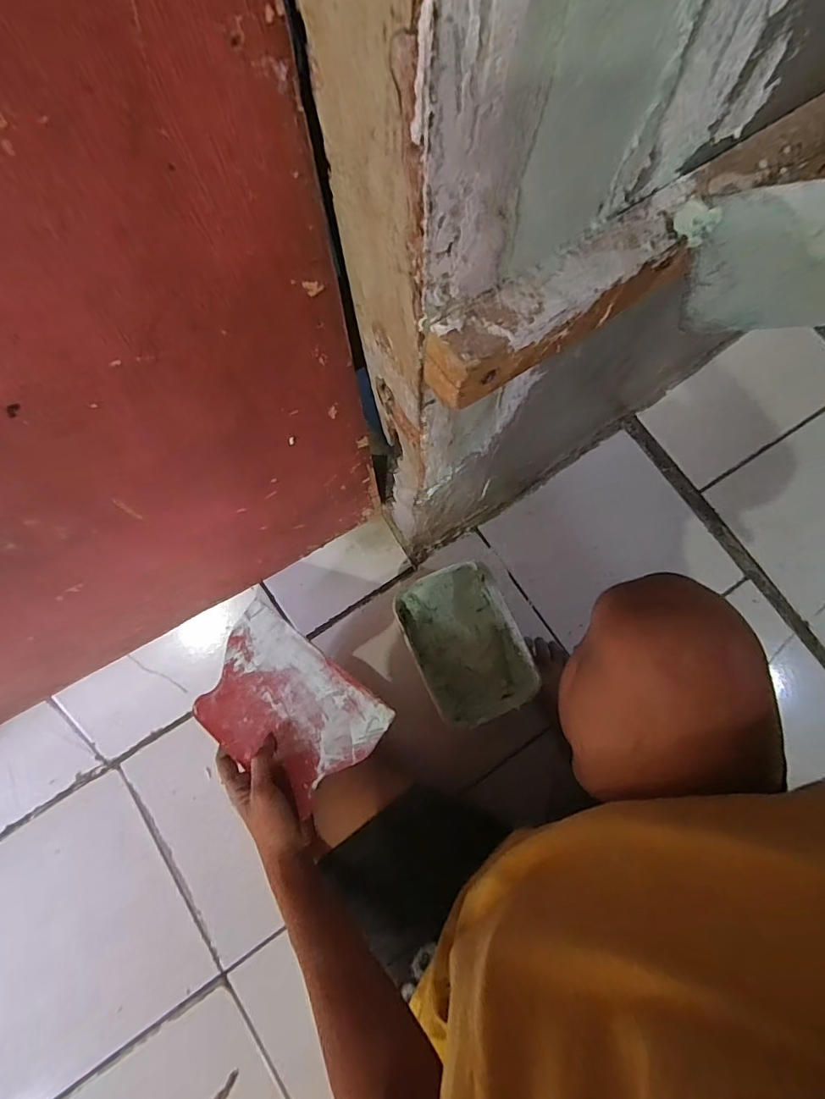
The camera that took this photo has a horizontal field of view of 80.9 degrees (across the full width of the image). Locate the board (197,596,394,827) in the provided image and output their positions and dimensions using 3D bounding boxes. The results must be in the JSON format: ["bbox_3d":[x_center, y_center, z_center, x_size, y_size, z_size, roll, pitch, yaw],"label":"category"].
[{"bbox_3d":[-0.138,0.168,0.520,0.208,0.009,0.141,33,86,22],"label":"board"}]

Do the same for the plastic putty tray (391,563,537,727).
[{"bbox_3d":[0.071,0.131,0.661,0.138,0.082,0.204,-23,79,-6],"label":"plastic putty tray"}]

